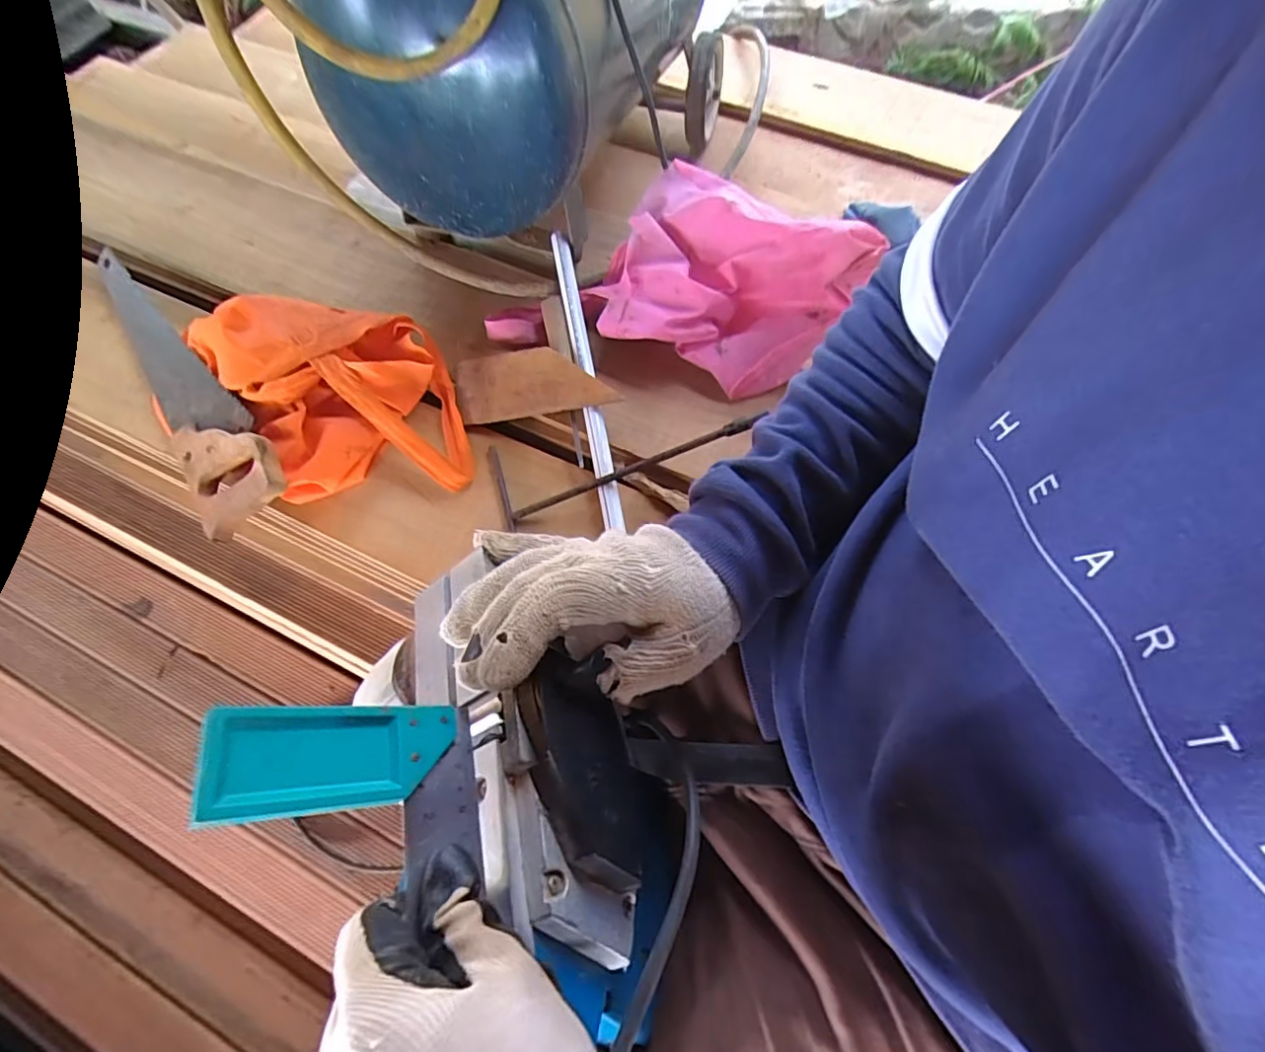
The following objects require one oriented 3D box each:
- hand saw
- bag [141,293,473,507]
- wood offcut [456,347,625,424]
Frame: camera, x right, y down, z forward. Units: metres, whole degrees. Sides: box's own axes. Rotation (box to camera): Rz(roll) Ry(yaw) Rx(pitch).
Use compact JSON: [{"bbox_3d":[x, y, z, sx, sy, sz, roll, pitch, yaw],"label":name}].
[{"bbox_3d":[-0.532,-0.202,0.678,0.104,0.022,0.536,-43,64,7],"label":"hand saw"},{"bbox_3d":[-0.340,-0.143,0.632,0.282,0.076,0.268,-13,66,-4],"label":"bag"},{"bbox_3d":[-0.113,-0.165,0.649,0.188,0.014,0.081,-6,75,14],"label":"wood offcut"}]

